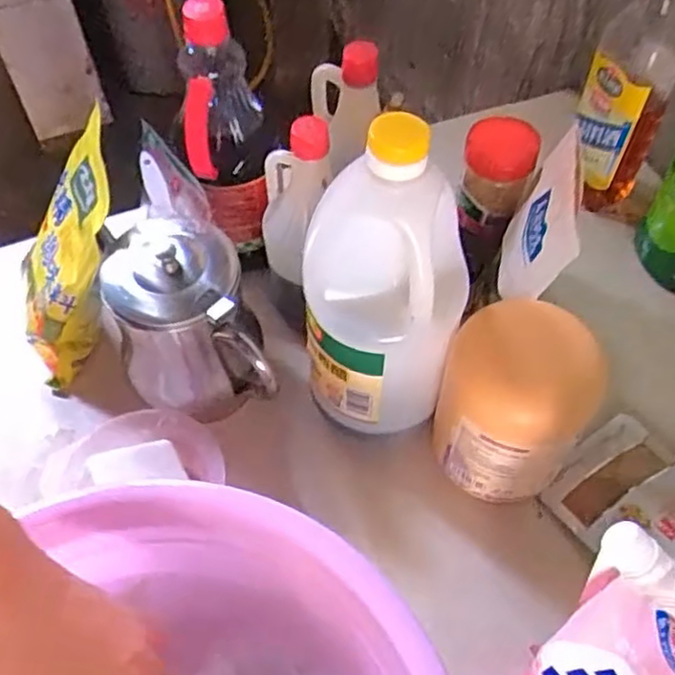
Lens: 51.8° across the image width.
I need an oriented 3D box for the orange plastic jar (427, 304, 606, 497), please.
[{"bbox_3d":[0.126,0.045,0.510,0.098,0.158,0.089,12,57,7],"label":"orange plastic jar"}]

